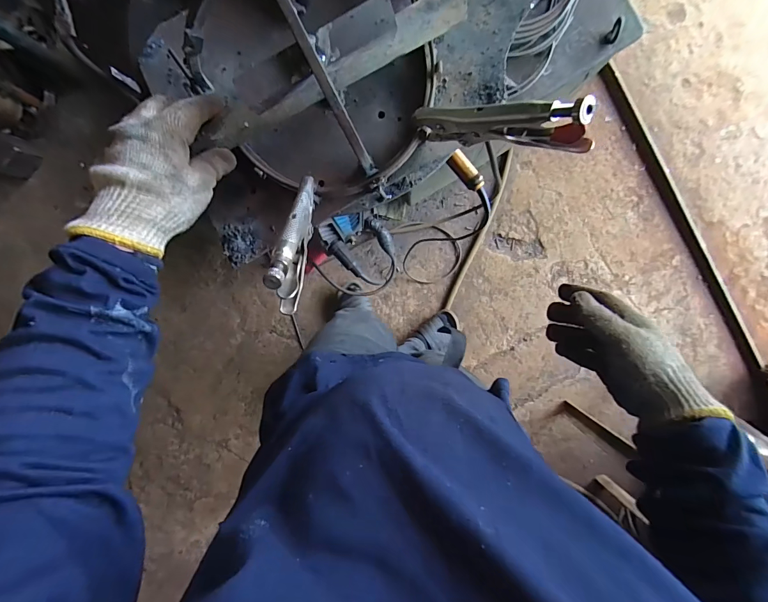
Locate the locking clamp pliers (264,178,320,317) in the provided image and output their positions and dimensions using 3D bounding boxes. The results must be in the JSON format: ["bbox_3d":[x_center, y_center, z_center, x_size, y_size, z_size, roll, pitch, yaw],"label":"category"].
[{"bbox_3d":[-0.070,-0.054,0.306,0.012,0.052,0.156,2,47,0],"label":"locking clamp pliers"}]

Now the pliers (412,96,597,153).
[{"bbox_3d":[0.087,-0.143,0.307,0.052,0.183,0.014,32,90,-41],"label":"pliers"}]

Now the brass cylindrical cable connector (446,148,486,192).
[{"bbox_3d":[0.151,-0.242,0.683,0.027,0.027,0.083,-37,77,0],"label":"brass cylindrical cable connector"}]

